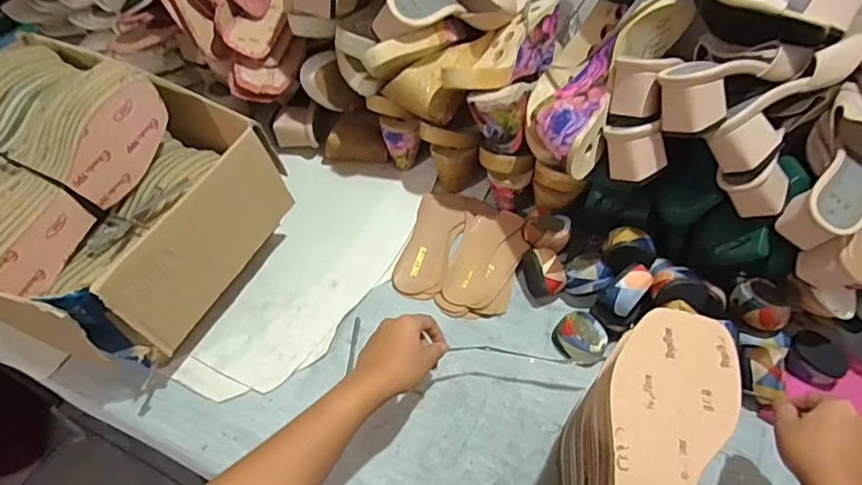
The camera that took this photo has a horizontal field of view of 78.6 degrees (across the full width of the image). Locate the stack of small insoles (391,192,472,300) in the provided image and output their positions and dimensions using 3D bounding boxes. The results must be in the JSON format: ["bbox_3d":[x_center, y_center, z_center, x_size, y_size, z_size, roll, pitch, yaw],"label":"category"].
[{"bbox_3d":[0.002,-0.003,0.722,0.065,0.011,0.174,16,56,7],"label":"stack of small insoles"}]

